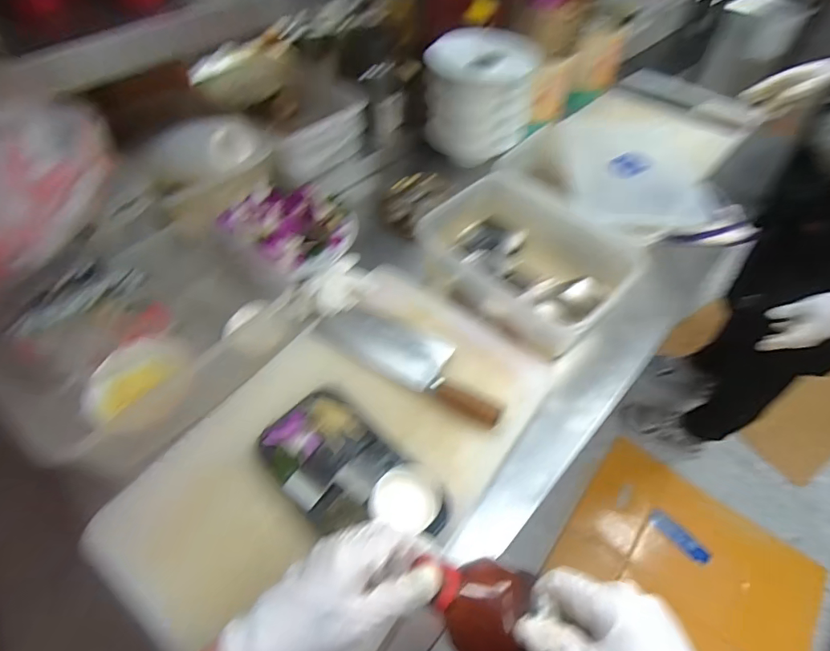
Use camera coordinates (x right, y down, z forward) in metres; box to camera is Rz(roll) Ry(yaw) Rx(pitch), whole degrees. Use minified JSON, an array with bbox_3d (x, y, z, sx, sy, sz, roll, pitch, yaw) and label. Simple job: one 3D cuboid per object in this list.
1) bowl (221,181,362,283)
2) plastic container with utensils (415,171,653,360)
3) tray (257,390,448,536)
[{"bbox_3d":[-0.203,-0.163,0.736,0.182,0.062,0.170,0,54,-1],"label":"bowl"},{"bbox_3d":[0.187,-0.107,0.747,0.241,0.104,0.317,-35,62,-23],"label":"plastic container with utensils"},{"bbox_3d":[-0.080,0.182,0.541,0.236,0.036,0.135,35,61,22],"label":"tray"}]

